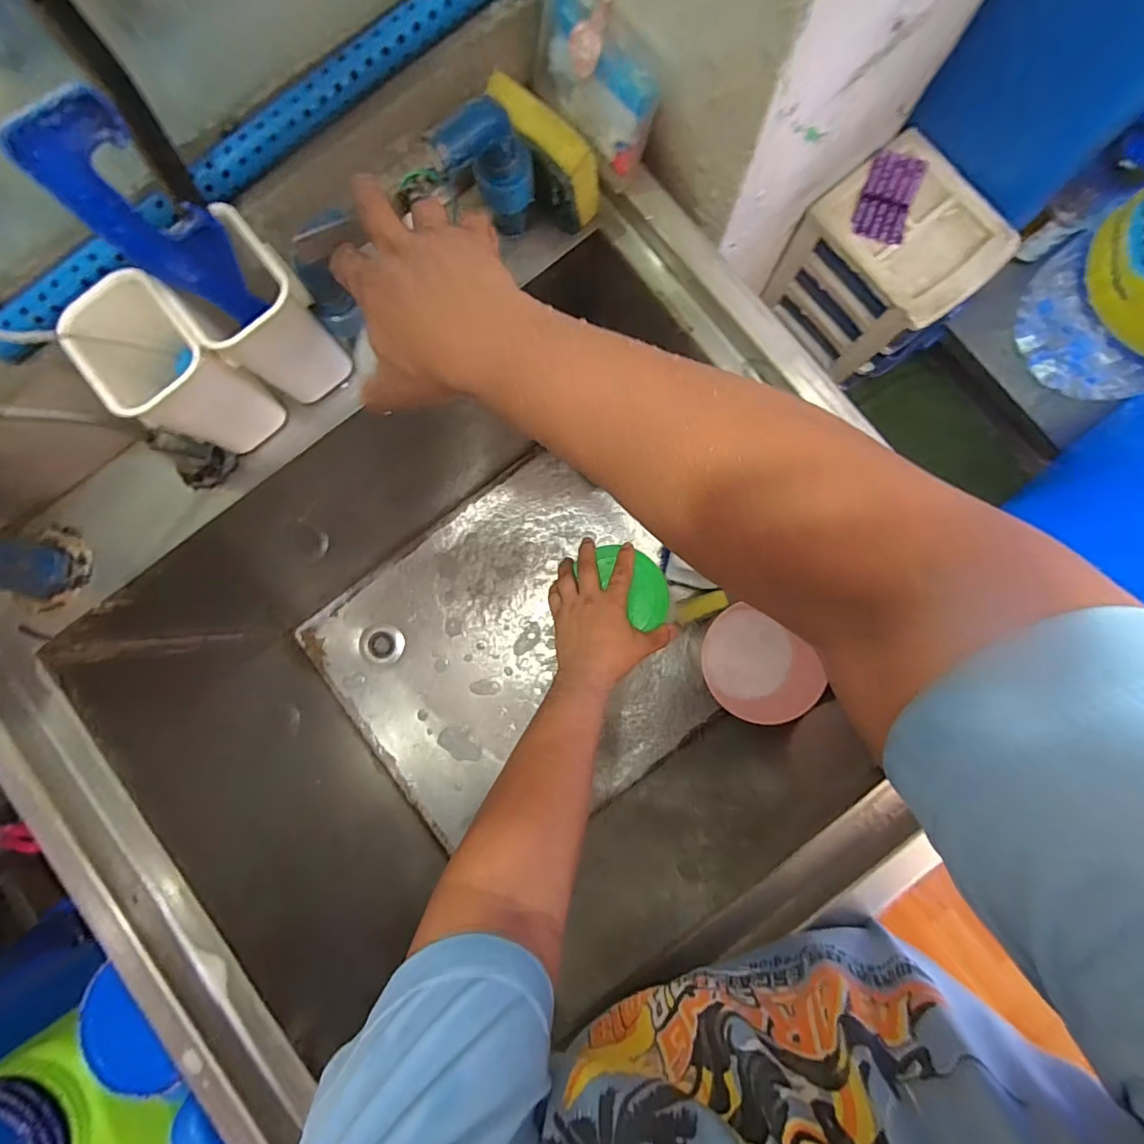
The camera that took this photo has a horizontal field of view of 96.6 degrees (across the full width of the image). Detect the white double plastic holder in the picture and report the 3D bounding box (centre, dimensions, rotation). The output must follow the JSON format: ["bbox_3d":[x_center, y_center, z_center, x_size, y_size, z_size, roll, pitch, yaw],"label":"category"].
[{"bbox_3d":[-0.267,-0.175,0.394,0.151,0.108,0.097,-32,86,-1],"label":"white double plastic holder"}]

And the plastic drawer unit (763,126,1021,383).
[{"bbox_3d":[0.344,-0.336,0.574,0.141,0.144,0.170,-39,86,-1],"label":"plastic drawer unit"}]

